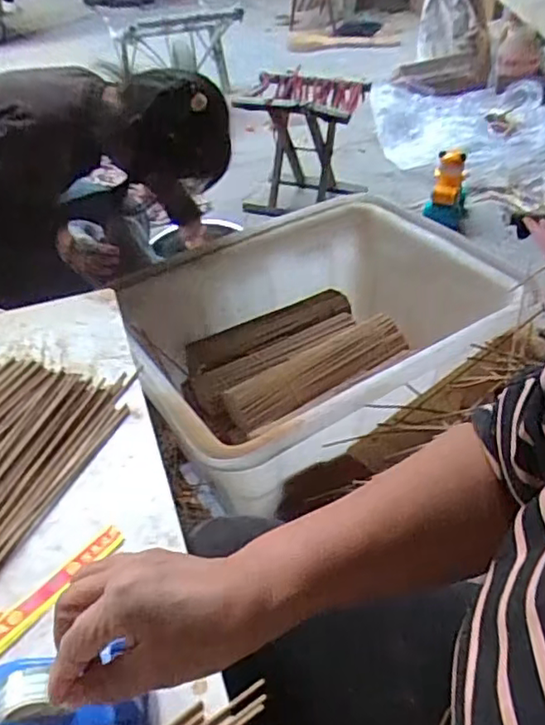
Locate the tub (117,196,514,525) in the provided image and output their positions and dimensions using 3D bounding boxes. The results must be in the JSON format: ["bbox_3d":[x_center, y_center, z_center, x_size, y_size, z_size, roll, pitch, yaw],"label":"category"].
[{"bbox_3d":[0.083,-0.046,0.999,0.602,0.181,0.414,-25,45,-23],"label":"tub"}]

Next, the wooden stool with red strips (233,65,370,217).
[{"bbox_3d":[0.087,-0.615,1.779,0.348,0.368,0.254,-1,41,3],"label":"wooden stool with red strips"}]

